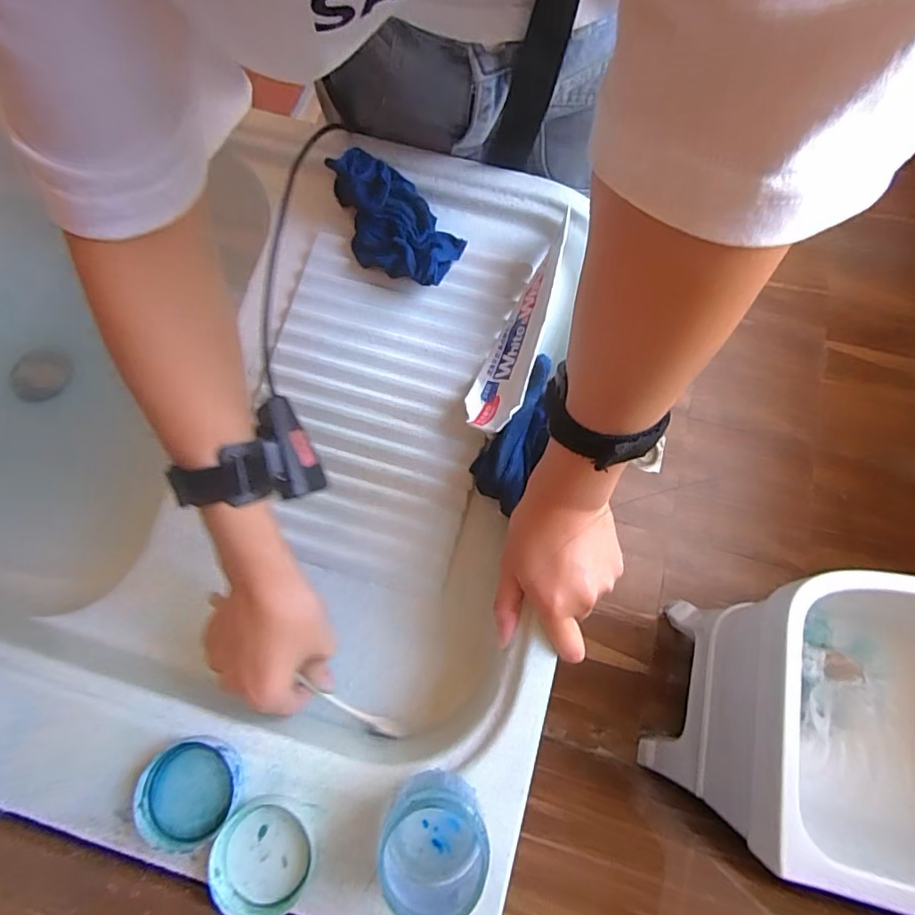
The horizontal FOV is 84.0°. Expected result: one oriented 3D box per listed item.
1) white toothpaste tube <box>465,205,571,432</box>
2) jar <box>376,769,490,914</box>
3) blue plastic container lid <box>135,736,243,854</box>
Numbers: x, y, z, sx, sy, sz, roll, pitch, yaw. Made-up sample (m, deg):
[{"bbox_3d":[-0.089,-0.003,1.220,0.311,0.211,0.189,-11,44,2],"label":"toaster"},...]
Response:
[{"bbox_3d":[0.054,-0.106,0.417,0.043,0.052,0.180,21,89,6],"label":"white toothpaste tube"},{"bbox_3d":[-0.013,0.210,0.276,0.057,0.055,0.063,-25,75,-8],"label":"jar"},{"bbox_3d":[-0.156,0.195,0.297,0.055,0.013,0.052,0,73,0],"label":"blue plastic container lid"}]

